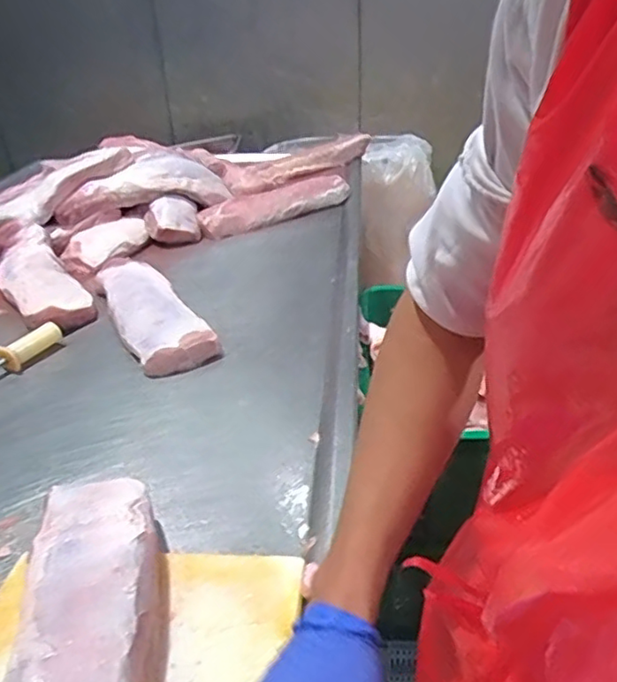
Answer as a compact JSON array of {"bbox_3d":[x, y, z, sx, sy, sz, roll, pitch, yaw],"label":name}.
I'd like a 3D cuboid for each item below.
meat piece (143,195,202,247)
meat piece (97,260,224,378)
[{"bbox_3d":[-0.337,-0.299,1.547,0.128,0.086,0.118,-11,30,-9],"label":"meat piece"},{"bbox_3d":[-0.310,-0.070,1.180,0.135,0.056,0.481,-20,32,-23],"label":"meat piece"}]

